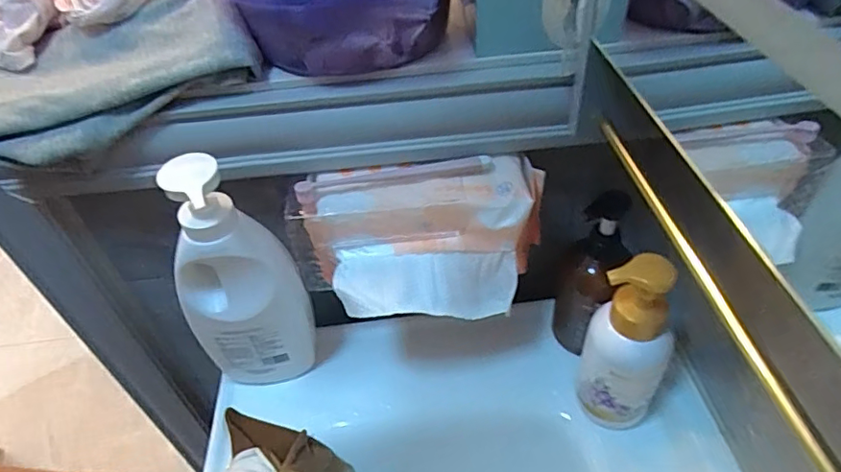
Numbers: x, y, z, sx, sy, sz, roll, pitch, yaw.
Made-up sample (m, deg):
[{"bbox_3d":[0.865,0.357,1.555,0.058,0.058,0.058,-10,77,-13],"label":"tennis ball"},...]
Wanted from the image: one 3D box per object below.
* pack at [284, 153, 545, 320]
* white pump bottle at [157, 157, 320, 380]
[{"bbox_3d":[0.001,0.009,0.525,0.249,0.103,0.133,-6,45,-1],"label":"pack"},{"bbox_3d":[-0.173,0.053,0.528,0.098,0.277,0.067,7,47,13],"label":"white pump bottle"}]

